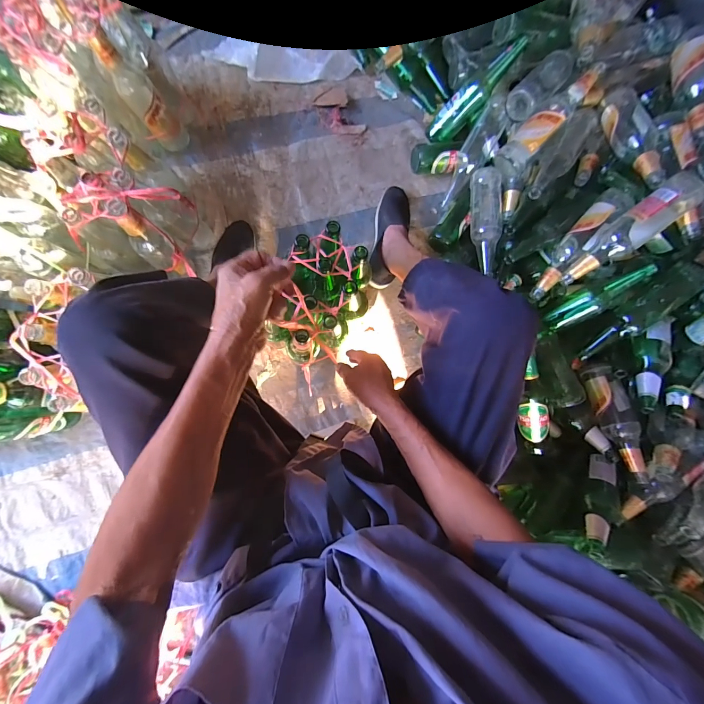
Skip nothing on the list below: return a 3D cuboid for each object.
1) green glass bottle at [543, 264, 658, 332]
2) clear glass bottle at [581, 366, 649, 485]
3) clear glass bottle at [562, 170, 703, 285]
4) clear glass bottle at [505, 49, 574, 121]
[{"bbox_3d":[0.528,-0.114,0.701,0.208,0.054,0.055,-35,89,32],"label":"green glass bottle"},{"bbox_3d":[0.582,0.148,0.708,0.059,0.055,0.255,-7,69,-5],"label":"clear glass bottle"},{"bbox_3d":[0.546,-0.232,0.649,0.073,0.070,0.261,47,114,0],"label":"clear glass bottle"},{"bbox_3d":[0.421,-0.596,0.721,0.072,0.061,0.180,43,84,0],"label":"clear glass bottle"}]

